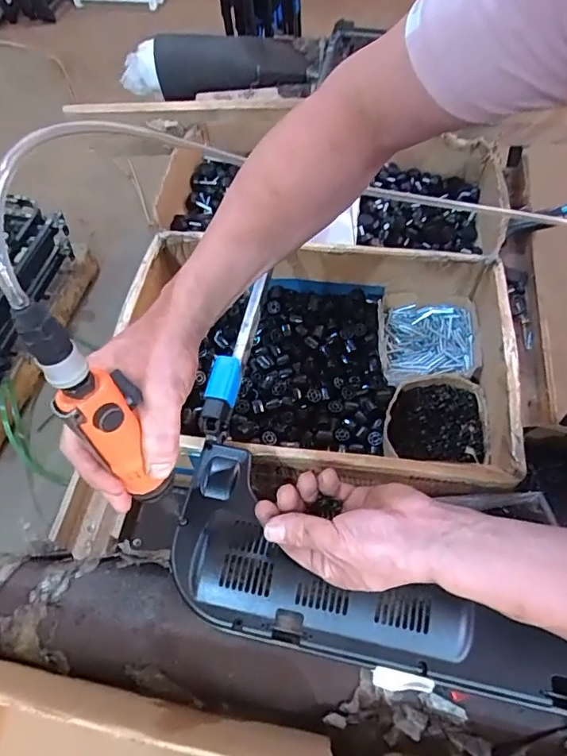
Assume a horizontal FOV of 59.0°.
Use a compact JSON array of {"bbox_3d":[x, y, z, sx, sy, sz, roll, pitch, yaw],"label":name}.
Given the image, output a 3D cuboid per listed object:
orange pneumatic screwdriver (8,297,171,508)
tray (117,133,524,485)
[{"bbox_3d":[-0.121,0.023,0.342,0.043,0.194,0.032,-33,49,-16],"label":"orange pneumatic screwdriver"},{"bbox_3d":[0.039,-0.022,0.718,0.506,0.147,0.337,7,61,6],"label":"tray"}]

